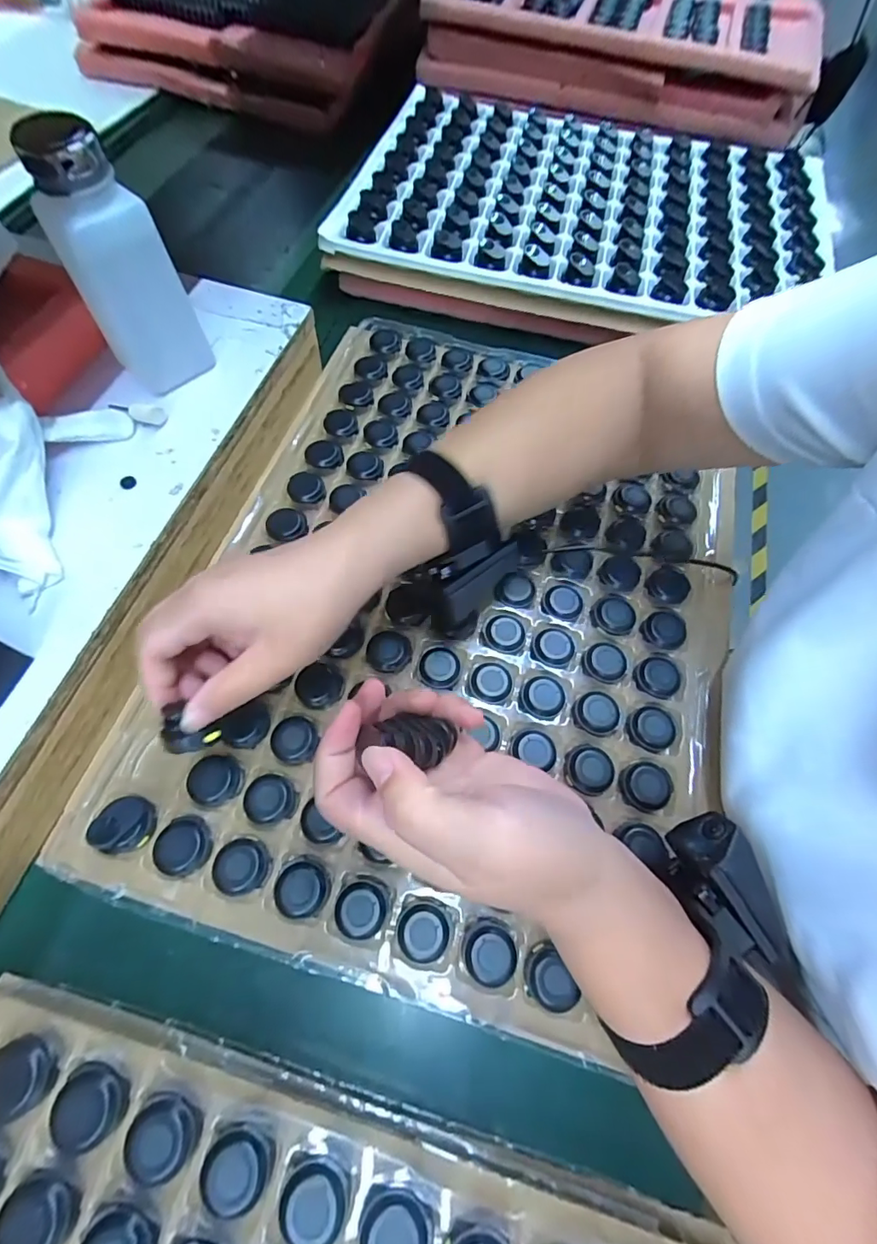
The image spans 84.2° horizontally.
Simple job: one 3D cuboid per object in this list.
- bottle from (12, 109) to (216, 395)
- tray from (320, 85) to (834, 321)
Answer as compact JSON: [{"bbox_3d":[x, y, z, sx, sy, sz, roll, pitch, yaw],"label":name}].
[{"bbox_3d":[-0.196,-0.218,0.307,0.058,0.137,0.038,-32,68,-16],"label":"bottle"},{"bbox_3d":[0.165,-0.467,0.530,0.492,0.037,0.343,14,65,4],"label":"tray"}]

